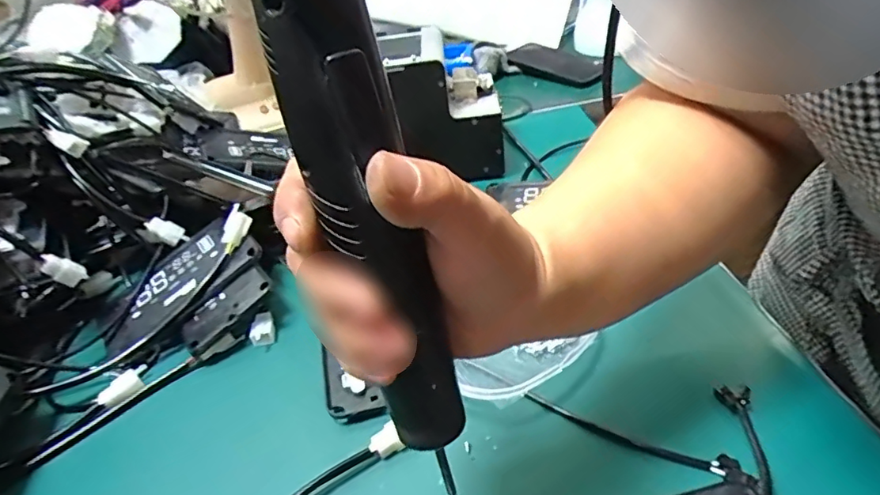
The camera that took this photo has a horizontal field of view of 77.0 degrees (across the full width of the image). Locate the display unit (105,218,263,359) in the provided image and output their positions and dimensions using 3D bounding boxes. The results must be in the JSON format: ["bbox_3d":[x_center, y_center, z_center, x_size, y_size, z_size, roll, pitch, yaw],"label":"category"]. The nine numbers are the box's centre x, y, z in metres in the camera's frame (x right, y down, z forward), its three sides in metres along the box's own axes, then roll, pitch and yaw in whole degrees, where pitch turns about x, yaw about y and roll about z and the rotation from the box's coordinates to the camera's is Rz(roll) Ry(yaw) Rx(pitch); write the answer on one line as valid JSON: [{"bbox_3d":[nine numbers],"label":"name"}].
[{"bbox_3d":[-0.240,0.032,0.505,0.153,0.016,0.083,-41,54,-8],"label":"display unit"}]

